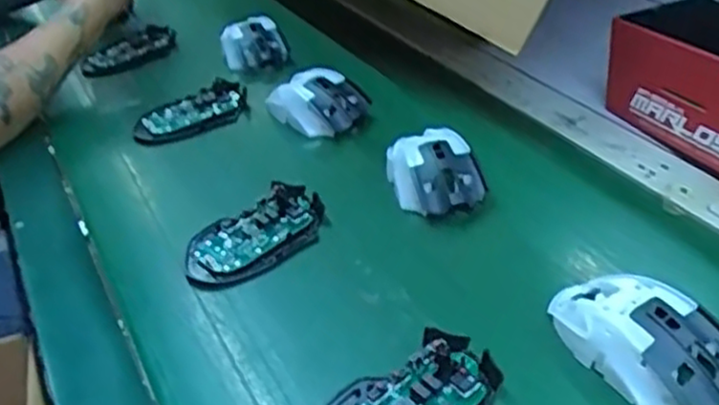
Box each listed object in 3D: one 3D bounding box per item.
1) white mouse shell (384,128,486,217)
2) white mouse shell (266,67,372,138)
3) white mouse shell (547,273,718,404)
[{"bbox_3d":[0.061,-0.027,0.591,0.071,0.036,0.096,-17,37,-8],"label":"white mouse shell"},{"bbox_3d":[-0.040,-0.099,0.702,0.074,0.035,0.102,-31,41,-24],"label":"white mouse shell"},{"bbox_3d":[0.167,0.076,0.435,0.065,0.032,0.109,-28,40,-20],"label":"white mouse shell"}]

